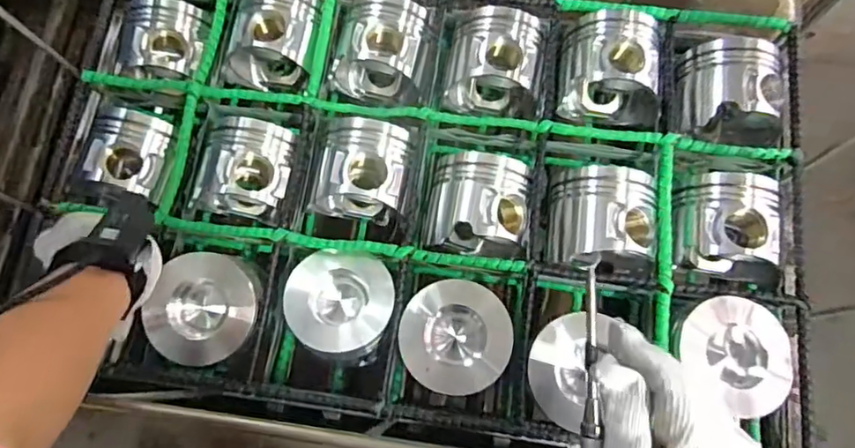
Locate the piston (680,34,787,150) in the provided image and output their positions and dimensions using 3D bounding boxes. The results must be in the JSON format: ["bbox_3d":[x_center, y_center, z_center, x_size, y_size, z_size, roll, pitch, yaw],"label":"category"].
[{"bbox_3d":[0.336,-0.145,0.619,0.109,0.084,0.114,3,76,2],"label":"piston"}]

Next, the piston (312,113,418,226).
[{"bbox_3d":[-0.069,-0.059,0.612,0.099,0.079,0.104,10,76,4],"label":"piston"}]

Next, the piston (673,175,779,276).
[{"bbox_3d":[0.309,0.000,0.581,0.100,0.088,0.101,7,76,3],"label":"piston"}]

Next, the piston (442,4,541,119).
[{"bbox_3d":[0.078,-0.189,0.648,0.106,0.098,0.105,6,76,3],"label":"piston"}]

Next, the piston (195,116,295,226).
[{"bbox_3d":[-0.195,-0.062,0.613,0.098,0.085,0.098,7,76,3],"label":"piston"}]

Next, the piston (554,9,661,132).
[{"bbox_3d":[0.209,-0.176,0.641,0.110,0.103,0.111,4,76,3],"label":"piston"}]

